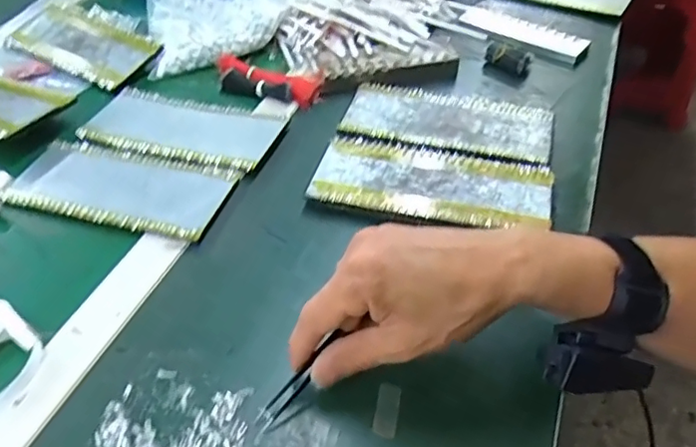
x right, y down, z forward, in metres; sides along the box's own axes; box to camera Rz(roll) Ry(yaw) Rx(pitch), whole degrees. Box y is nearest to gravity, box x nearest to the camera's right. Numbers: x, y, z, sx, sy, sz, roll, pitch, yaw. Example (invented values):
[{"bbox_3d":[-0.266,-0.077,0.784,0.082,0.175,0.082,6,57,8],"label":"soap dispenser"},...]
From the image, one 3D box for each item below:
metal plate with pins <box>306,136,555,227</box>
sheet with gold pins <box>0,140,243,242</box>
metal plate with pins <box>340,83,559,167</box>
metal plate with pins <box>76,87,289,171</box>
[{"bbox_3d":[0.073,-0.037,0.499,0.198,0.010,0.094,10,47,12],"label":"metal plate with pins"},{"bbox_3d":[-0.207,-0.036,0.516,0.204,0.009,0.088,11,48,13],"label":"sheet with gold pins"},{"bbox_3d":[0.099,-0.104,0.573,0.198,0.007,0.094,14,48,15],"label":"metal plate with pins"},{"bbox_3d":[-0.166,-0.099,0.578,0.195,0.005,0.089,13,48,15],"label":"metal plate with pins"}]

